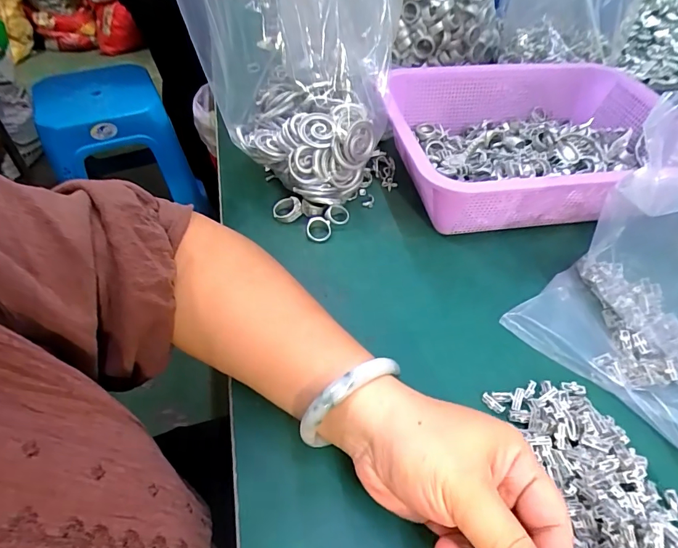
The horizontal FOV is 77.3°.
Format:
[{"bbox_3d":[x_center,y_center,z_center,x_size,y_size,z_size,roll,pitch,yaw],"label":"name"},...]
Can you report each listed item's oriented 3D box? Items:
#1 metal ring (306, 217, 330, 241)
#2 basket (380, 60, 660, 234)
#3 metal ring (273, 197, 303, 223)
[{"bbox_3d":[-0.019,-0.043,0.404,0.023,0.005,0.027,6,68,-11],"label":"metal ring"},{"bbox_3d":[0.200,-0.136,0.444,0.313,0.084,0.216,-8,49,-8],"label":"basket"},{"bbox_3d":[-0.050,-0.063,0.418,0.028,0.012,0.024,-12,76,15],"label":"metal ring"}]

